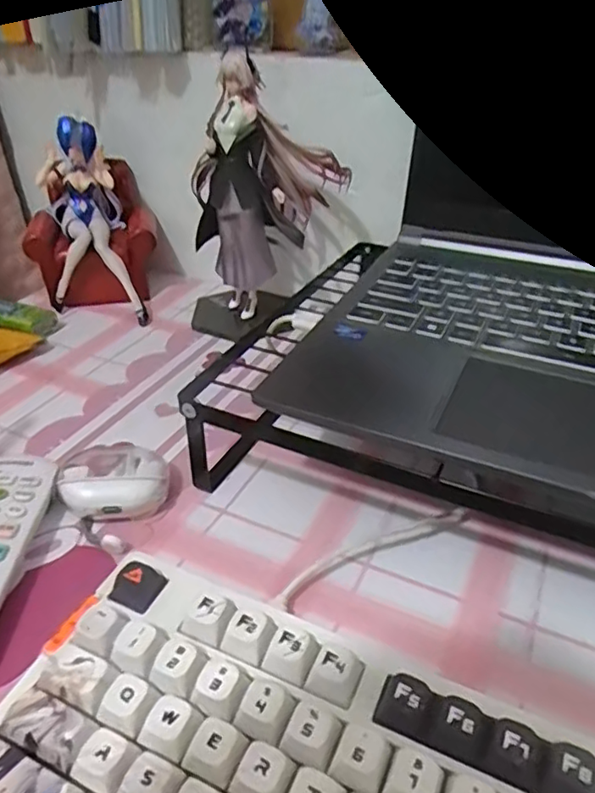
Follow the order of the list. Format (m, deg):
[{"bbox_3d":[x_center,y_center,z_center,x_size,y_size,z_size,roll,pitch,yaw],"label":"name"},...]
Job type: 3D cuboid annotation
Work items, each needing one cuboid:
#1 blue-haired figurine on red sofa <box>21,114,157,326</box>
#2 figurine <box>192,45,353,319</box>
[{"bbox_3d":[-0.189,-0.160,0.541,0.110,0.157,0.113,-8,35,-12],"label":"blue-haired figurine on red sofa"},{"bbox_3d":[-0.025,-0.155,0.472,0.107,0.191,0.062,-5,35,-8],"label":"figurine"}]

